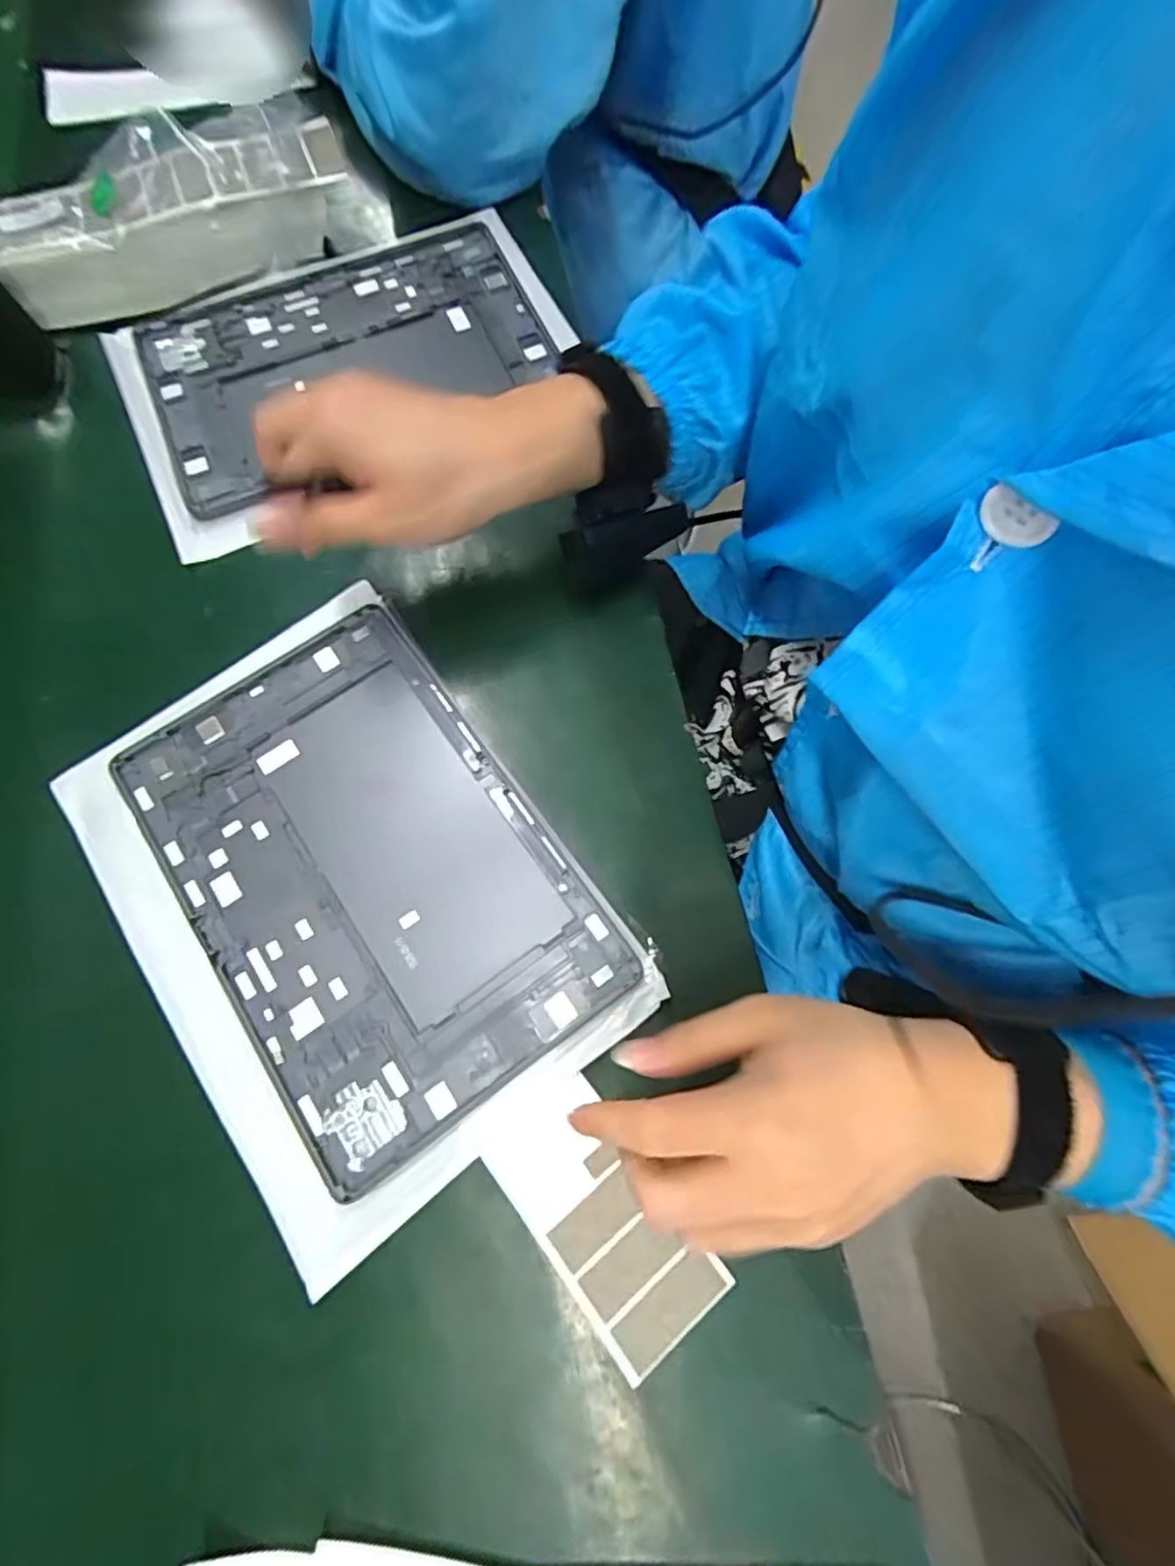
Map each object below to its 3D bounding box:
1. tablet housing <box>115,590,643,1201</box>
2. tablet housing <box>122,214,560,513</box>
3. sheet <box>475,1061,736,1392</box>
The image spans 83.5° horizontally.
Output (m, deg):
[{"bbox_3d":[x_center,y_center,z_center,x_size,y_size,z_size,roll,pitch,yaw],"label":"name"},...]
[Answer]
[{"bbox_3d":[-0.115,0.040,0.335,0.164,0.006,0.253,-35,75,-10],"label":"tablet housing"},{"bbox_3d":[-0.161,-0.287,0.445,0.260,0.009,0.174,-23,73,-6],"label":"tablet housing"},{"bbox_3d":[0.002,0.185,0.289,0.055,0.007,0.120,-37,77,-10],"label":"sheet"}]

